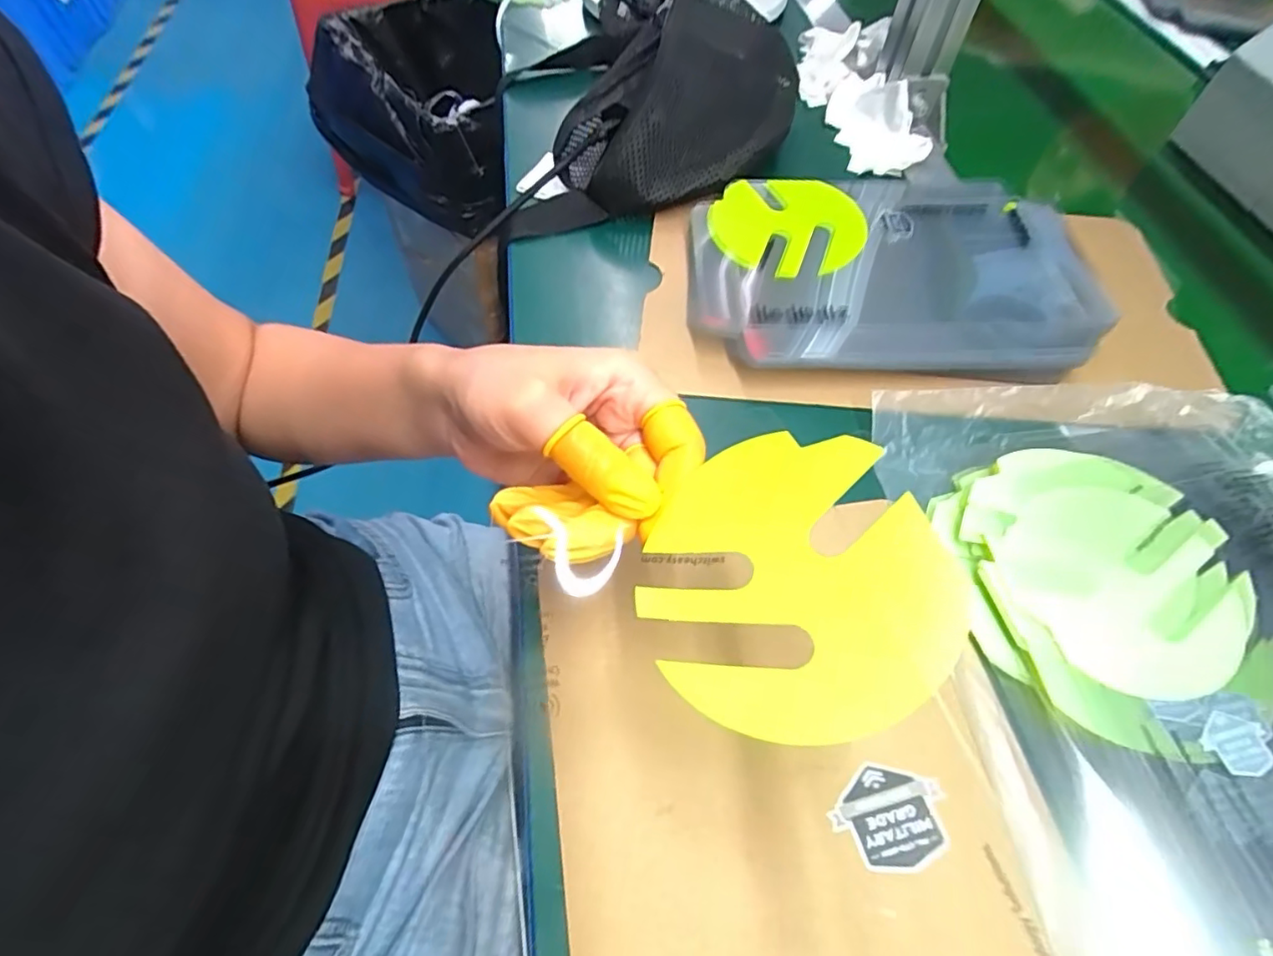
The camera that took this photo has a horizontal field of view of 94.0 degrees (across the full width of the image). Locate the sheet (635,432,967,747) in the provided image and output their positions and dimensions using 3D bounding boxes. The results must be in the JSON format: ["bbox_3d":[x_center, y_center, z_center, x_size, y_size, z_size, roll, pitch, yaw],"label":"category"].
[{"bbox_3d":[0.045,0.029,0.181,0.085,0.004,0.095,-27,55,6],"label":"sheet"}]

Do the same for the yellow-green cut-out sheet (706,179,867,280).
[{"bbox_3d":[0.095,-0.160,0.378,0.093,0.006,0.093,-4,61,1],"label":"yellow-green cut-out sheet"}]

